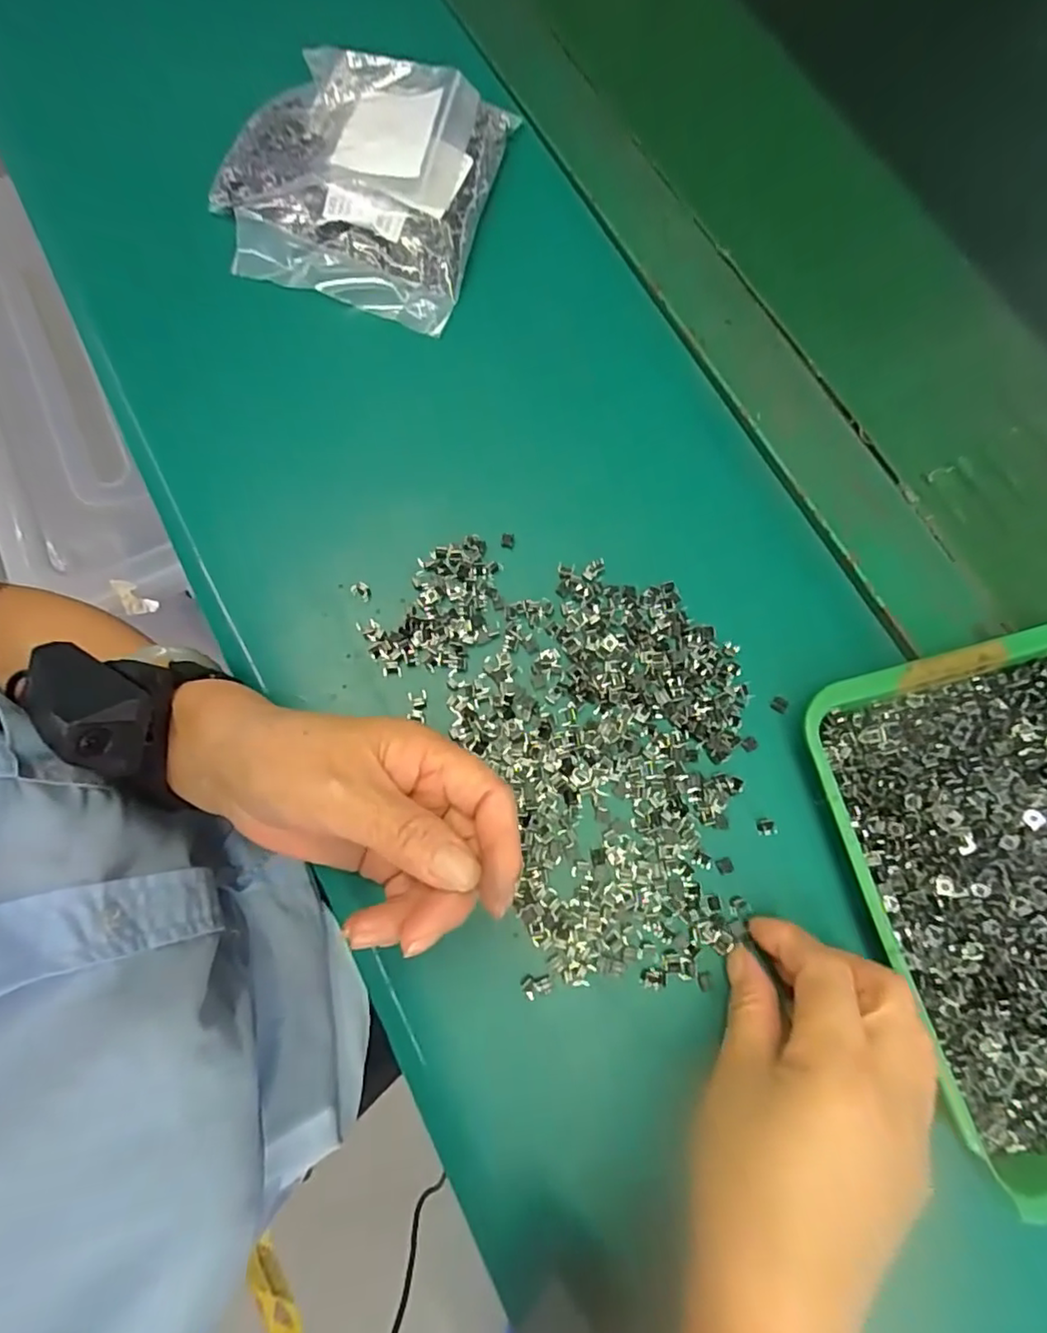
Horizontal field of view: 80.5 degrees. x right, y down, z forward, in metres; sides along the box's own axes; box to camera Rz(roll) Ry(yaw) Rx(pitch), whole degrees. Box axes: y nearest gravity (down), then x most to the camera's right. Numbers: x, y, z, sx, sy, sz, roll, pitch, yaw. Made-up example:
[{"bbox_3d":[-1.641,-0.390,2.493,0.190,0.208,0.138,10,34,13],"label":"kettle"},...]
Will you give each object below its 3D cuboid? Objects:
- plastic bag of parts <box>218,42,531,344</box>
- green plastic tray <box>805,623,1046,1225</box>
[{"bbox_3d":[-0.098,-0.286,0.358,0.149,0.046,0.153,13,74,3],"label":"plastic bag of parts"},{"bbox_3d":[0.236,0.093,0.271,0.171,0.031,0.211,-15,75,-5],"label":"green plastic tray"}]

